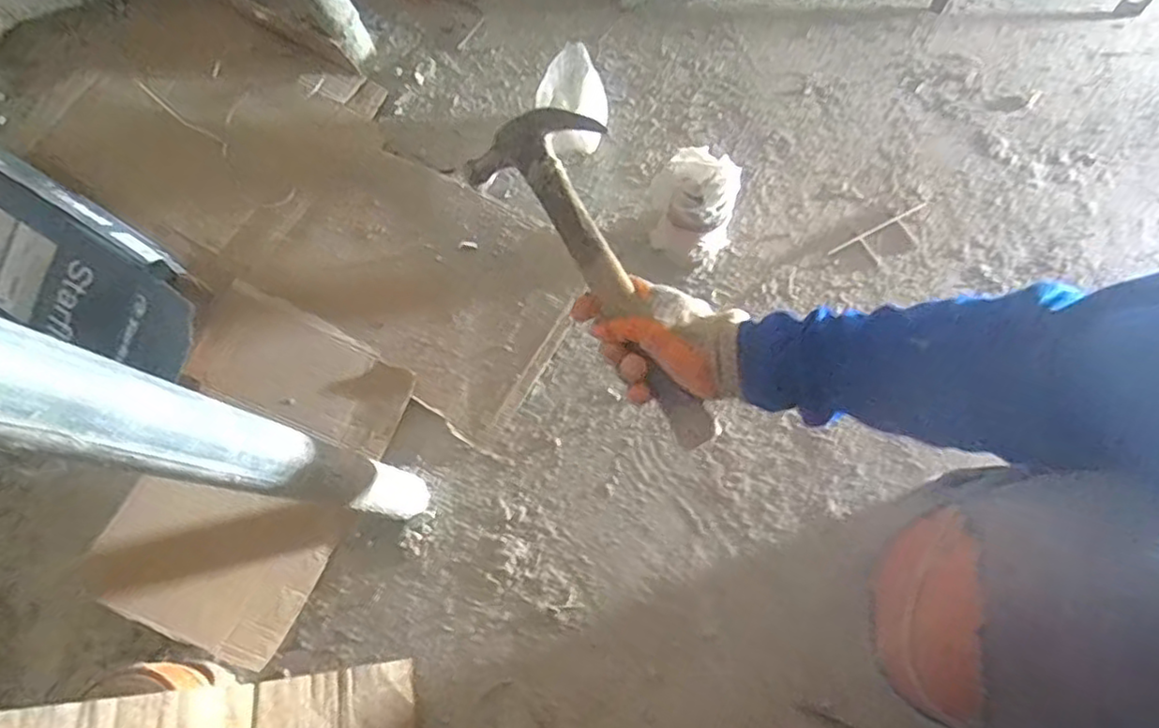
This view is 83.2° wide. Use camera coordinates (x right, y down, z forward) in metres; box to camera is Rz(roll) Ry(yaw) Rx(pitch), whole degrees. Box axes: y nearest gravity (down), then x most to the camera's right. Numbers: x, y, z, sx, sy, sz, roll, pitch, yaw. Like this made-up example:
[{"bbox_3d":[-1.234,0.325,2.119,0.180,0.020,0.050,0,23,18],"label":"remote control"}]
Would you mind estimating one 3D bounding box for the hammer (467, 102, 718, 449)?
[{"bbox_3d":[0.021,-0.076,0.545,0.104,0.055,0.315,-29,78,-6],"label":"hammer"}]

